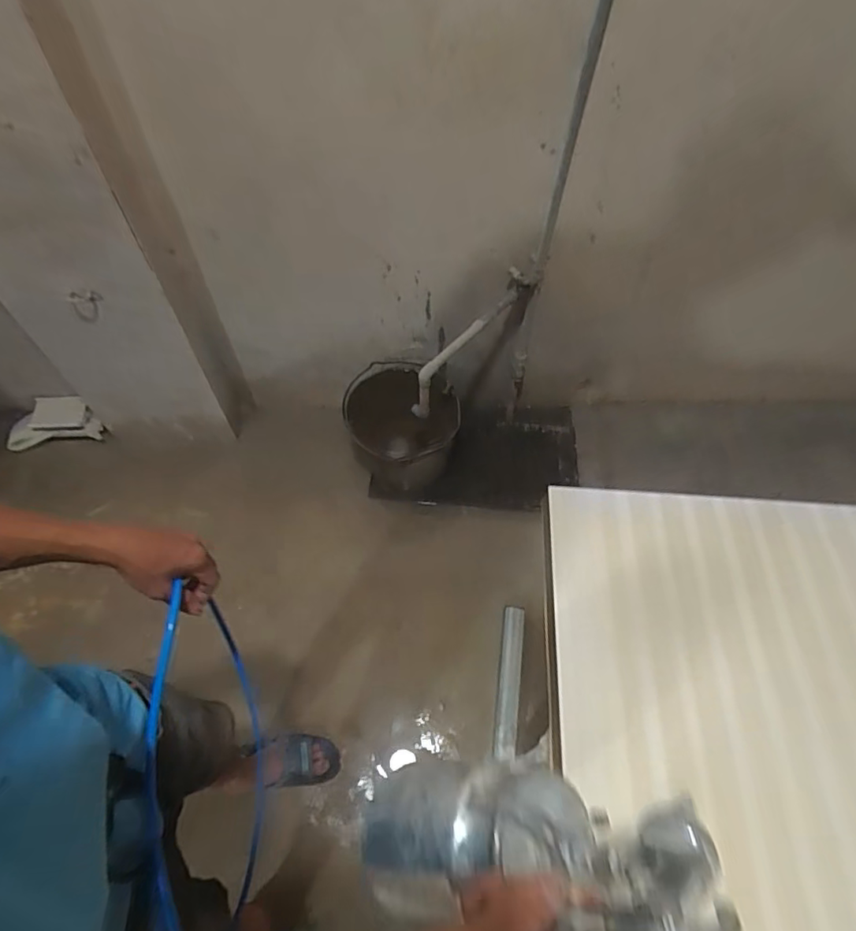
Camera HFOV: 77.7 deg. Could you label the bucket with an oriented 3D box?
[{"bbox_3d":[-0.073,-0.114,1.541,0.284,0.257,0.266,0,60,0],"label":"bucket"}]

